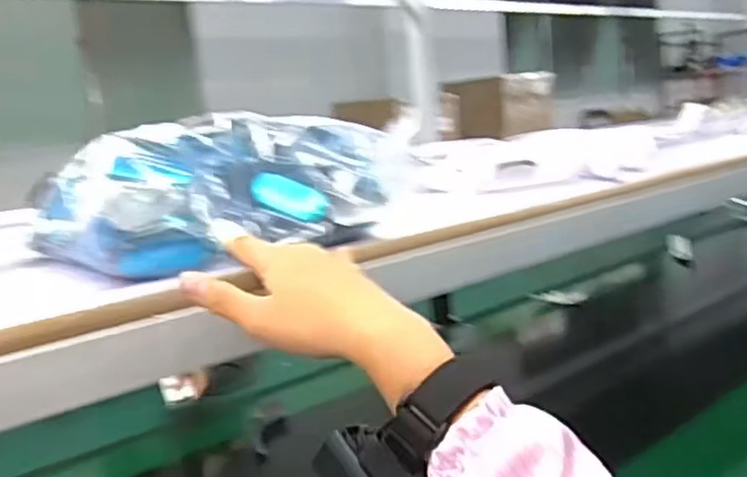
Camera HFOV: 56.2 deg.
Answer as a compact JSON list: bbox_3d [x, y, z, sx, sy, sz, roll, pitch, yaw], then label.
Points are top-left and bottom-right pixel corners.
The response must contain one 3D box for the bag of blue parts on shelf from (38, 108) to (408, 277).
[{"bbox_3d":[-0.106,-0.044,0.554,0.282,0.098,0.144,-13,13,-33],"label":"bag of blue parts on shelf"}]

